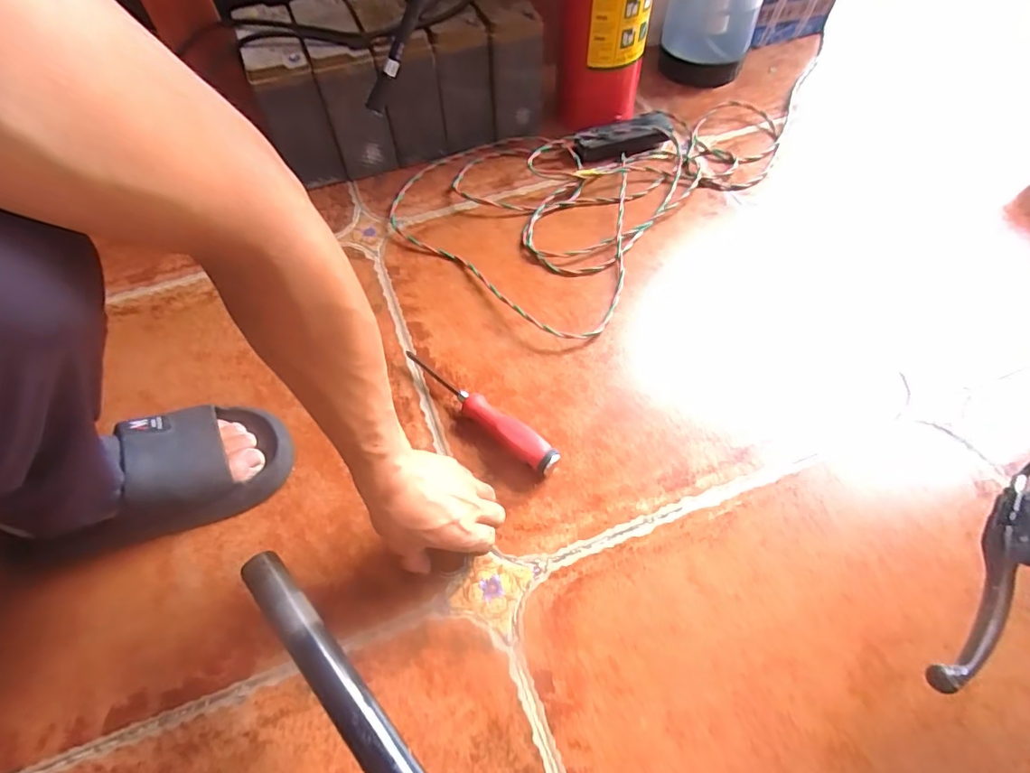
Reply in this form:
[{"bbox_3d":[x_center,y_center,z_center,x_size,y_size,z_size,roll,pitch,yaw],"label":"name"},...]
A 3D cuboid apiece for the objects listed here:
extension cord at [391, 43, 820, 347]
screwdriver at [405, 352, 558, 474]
[{"bbox_3d":[0.171,-0.374,0.792,0.379,0.047,0.512,39,66,23],"label":"extension cord"},{"bbox_3d":[-0.042,0.022,0.551,0.211,0.031,0.029,38,66,23],"label":"screwdriver"}]

